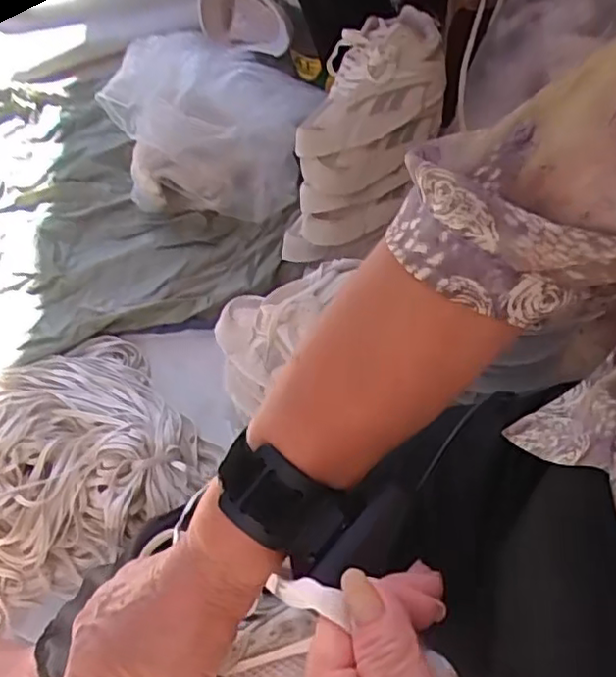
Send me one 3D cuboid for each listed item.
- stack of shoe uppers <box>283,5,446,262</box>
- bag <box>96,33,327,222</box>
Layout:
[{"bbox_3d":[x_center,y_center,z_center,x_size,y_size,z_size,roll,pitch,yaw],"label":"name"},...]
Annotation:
[{"bbox_3d":[0.072,-0.266,0.851,0.167,0.119,0.361,25,101,20],"label":"stack of shoe uppers"},{"bbox_3d":[-0.171,-0.362,1.116,0.330,0.190,0.277,4,57,8],"label":"bag"}]

